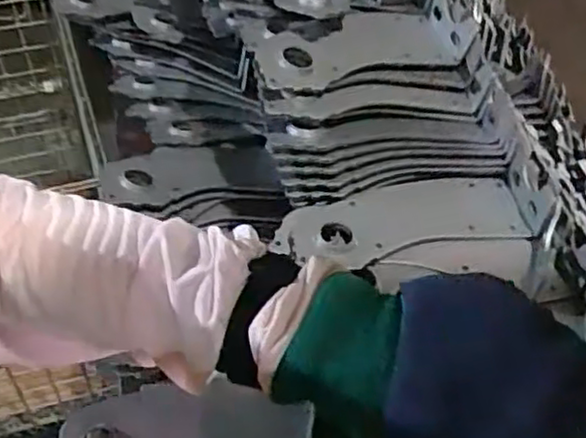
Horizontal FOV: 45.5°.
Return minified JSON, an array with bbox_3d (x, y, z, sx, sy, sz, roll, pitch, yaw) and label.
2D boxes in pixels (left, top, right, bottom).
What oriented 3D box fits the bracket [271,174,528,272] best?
[{"bbox_3d":[0.079,0.000,0.483,0.181,0.027,0.065,-14,48,-12],"label":"bracket"}]

